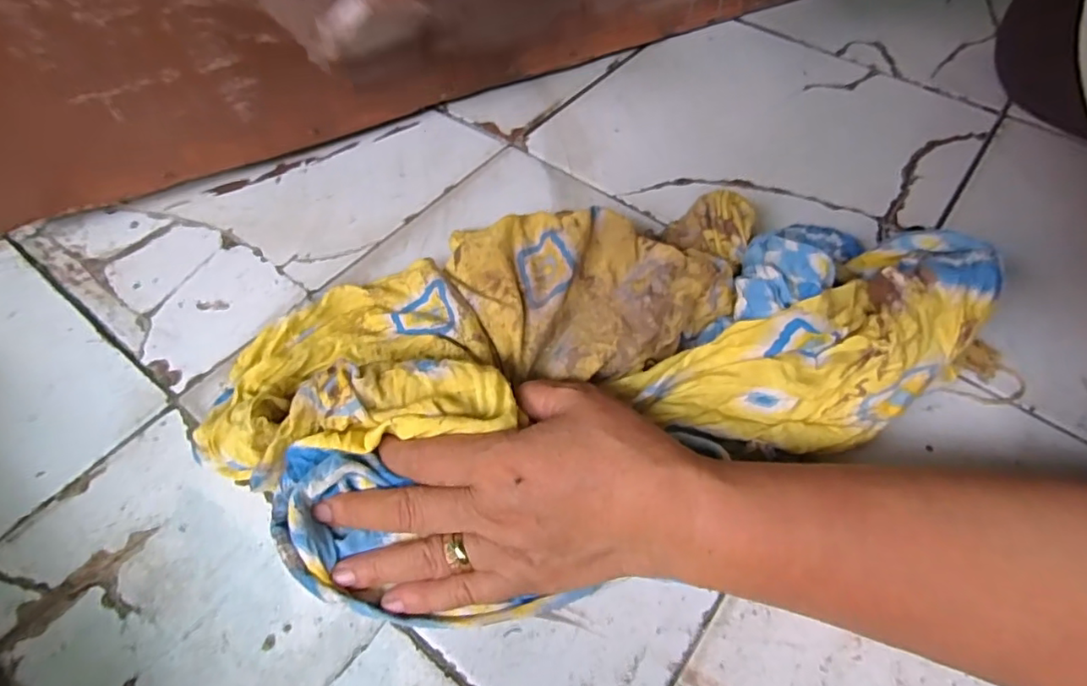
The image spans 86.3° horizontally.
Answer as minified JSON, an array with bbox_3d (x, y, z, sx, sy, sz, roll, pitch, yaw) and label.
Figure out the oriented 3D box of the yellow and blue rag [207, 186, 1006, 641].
[{"bbox_3d":[0.035,0.007,0.320,0.409,0.056,0.223,-10,55,-4],"label":"yellow and blue rag"}]

